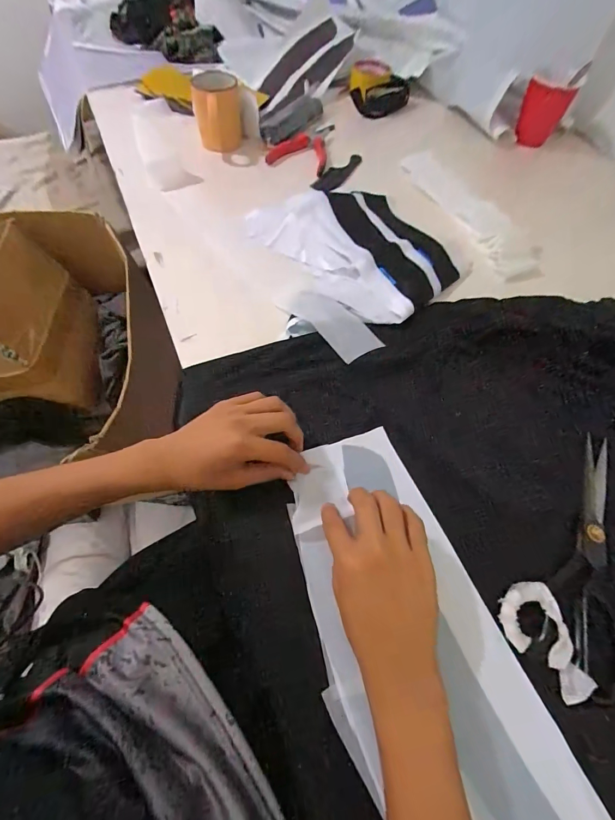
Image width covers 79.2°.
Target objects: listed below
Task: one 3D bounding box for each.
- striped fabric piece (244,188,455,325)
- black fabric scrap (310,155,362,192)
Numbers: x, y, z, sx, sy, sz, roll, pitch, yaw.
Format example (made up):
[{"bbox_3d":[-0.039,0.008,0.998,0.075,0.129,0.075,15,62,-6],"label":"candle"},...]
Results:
[{"bbox_3d":[0.071,-0.245,0.545,0.201,0.019,0.289,-28,65,-17],"label":"striped fabric piece"},{"bbox_3d":[0.061,-0.435,0.681,0.048,0.012,0.131,31,64,15],"label":"black fabric scrap"}]

